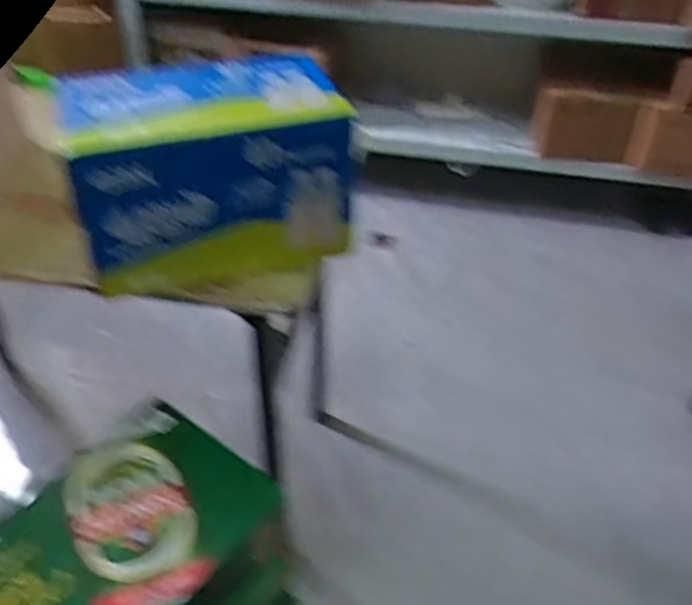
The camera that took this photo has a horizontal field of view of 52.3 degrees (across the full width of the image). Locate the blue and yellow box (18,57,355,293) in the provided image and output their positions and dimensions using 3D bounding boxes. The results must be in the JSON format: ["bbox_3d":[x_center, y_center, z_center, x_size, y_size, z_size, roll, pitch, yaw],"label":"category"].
[{"bbox_3d":[-0.190,-0.190,0.972,0.346,0.215,0.246,-10,46,-14],"label":"blue and yellow box"}]

